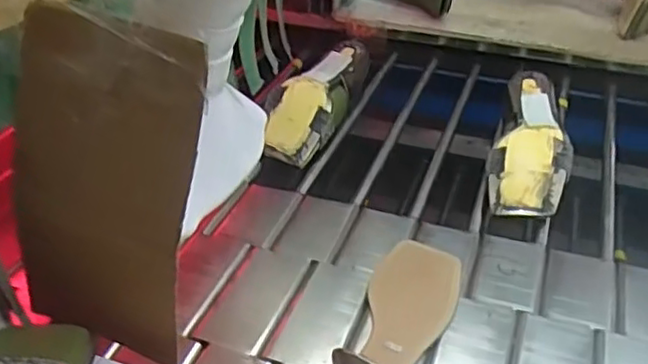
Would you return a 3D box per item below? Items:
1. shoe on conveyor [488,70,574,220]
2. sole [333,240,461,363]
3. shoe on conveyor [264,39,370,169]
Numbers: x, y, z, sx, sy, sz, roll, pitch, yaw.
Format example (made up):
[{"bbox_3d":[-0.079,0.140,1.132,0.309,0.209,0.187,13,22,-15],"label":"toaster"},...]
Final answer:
[{"bbox_3d":[0.236,-0.045,0.756,0.079,0.064,0.217,12,36,17],"label":"shoe on conveyor"},{"bbox_3d":[0.065,0.108,0.543,0.073,0.052,0.220,10,36,14],"label":"sole"},{"bbox_3d":[-0.008,-0.104,0.835,0.074,0.069,0.232,11,36,15],"label":"shoe on conveyor"}]

